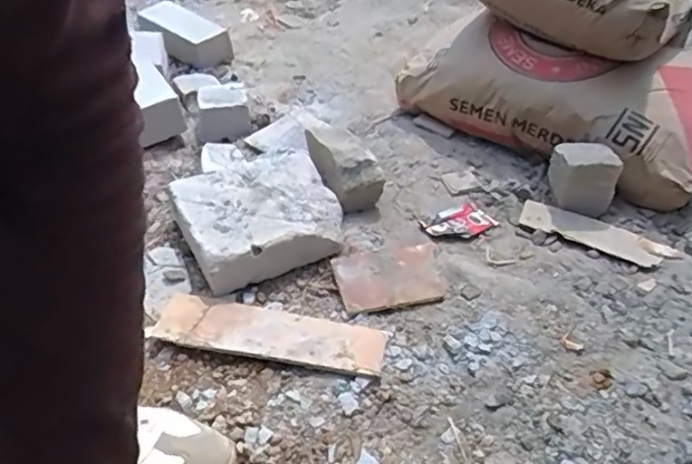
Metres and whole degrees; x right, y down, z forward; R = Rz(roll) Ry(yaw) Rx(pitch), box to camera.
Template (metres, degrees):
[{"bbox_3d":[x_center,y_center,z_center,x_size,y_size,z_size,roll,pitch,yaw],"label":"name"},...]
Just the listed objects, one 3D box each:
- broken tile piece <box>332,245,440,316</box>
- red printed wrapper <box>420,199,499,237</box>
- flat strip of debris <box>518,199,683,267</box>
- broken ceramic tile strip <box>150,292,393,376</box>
[{"bbox_3d":[0.065,0.064,0.862,0.152,0.014,0.115,-11,43,-12],"label":"broken tile piece"},{"bbox_3d":[0.181,-0.015,0.960,0.110,0.008,0.070,-25,47,-25],"label":"red printed wrapper"},{"bbox_3d":[0.389,0.003,0.935,0.233,0.017,0.063,19,45,20],"label":"flat strip of debris"},{"bbox_3d":[-0.101,0.135,0.780,0.298,0.024,0.078,8,42,10],"label":"broken ceramic tile strip"}]

